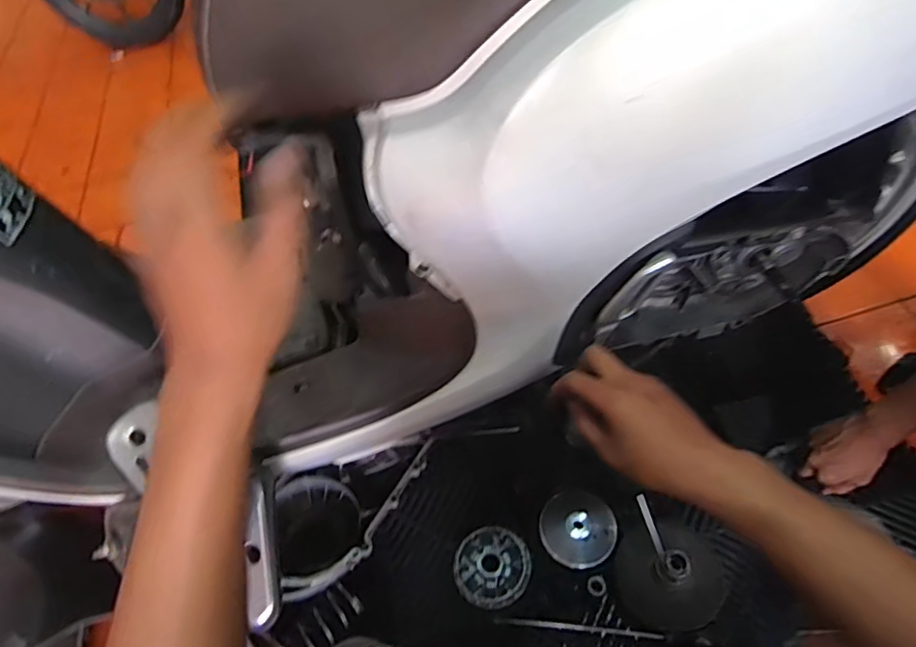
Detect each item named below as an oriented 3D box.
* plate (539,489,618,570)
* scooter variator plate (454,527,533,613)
[{"bbox_3d":[0.176,0.301,0.824,0.105,0.016,0.106,-4,73,13],"label":"plate"},{"bbox_3d":[0.049,0.347,0.802,0.107,0.016,0.108,-3,53,4],"label":"scooter variator plate"}]

